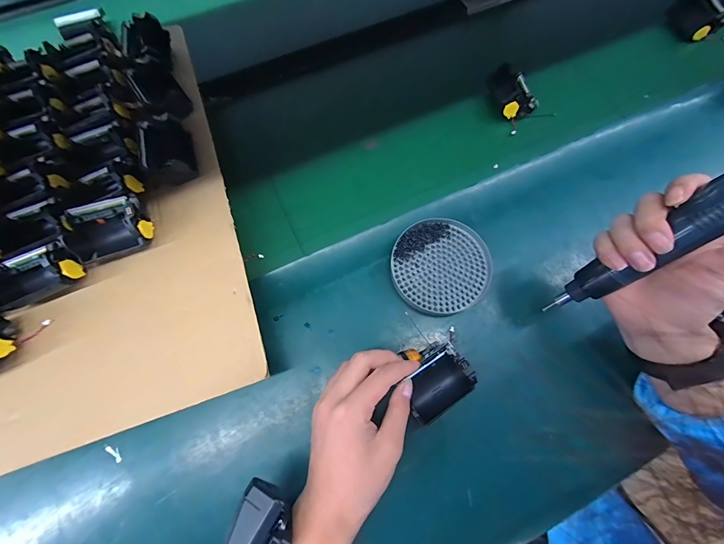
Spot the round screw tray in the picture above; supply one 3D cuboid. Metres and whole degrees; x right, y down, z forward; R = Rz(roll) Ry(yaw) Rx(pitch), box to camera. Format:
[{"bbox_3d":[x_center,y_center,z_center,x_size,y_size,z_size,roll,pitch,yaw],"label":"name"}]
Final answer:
[{"bbox_3d":[0.092,-0.007,0.379,0.112,0.020,0.111,0,73,-1],"label":"round screw tray"}]

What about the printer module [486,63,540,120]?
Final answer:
[{"bbox_3d":[0.218,-0.261,0.460,0.053,0.031,0.077,-19,74,-7],"label":"printer module"}]

